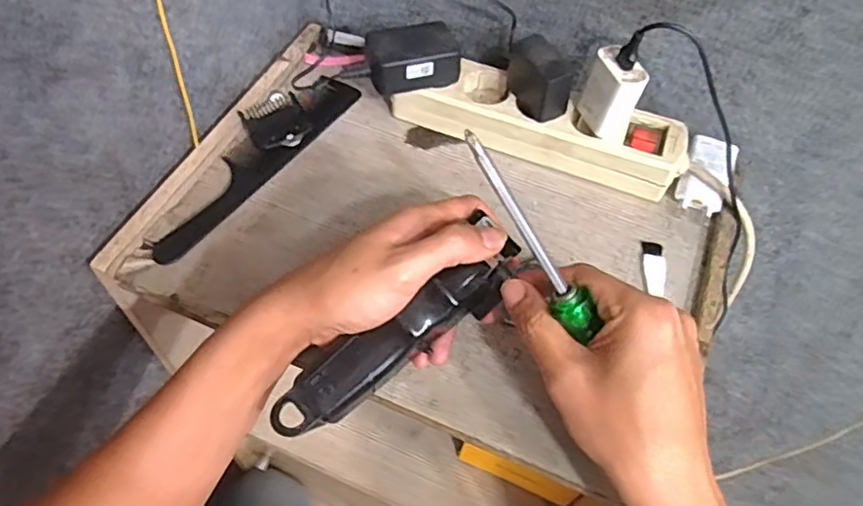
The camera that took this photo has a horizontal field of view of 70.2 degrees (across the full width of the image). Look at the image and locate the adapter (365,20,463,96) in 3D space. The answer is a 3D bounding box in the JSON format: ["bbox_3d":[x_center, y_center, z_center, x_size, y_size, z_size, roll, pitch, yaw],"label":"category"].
[{"bbox_3d":[-0.015,-0.153,0.476,0.069,0.032,0.046,-15,59,-13],"label":"adapter"}]

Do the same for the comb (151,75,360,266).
[{"bbox_3d":[-0.138,-0.074,0.484,0.039,0.007,0.215,32,60,16],"label":"comb"}]

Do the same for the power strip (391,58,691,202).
[{"bbox_3d":[0.086,-0.103,0.492,0.223,0.043,0.057,21,58,10],"label":"power strip"}]

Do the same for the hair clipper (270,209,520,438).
[{"bbox_3d":[-0.019,0.049,0.366,0.170,0.035,0.033,-36,64,-4],"label":"hair clipper"}]

